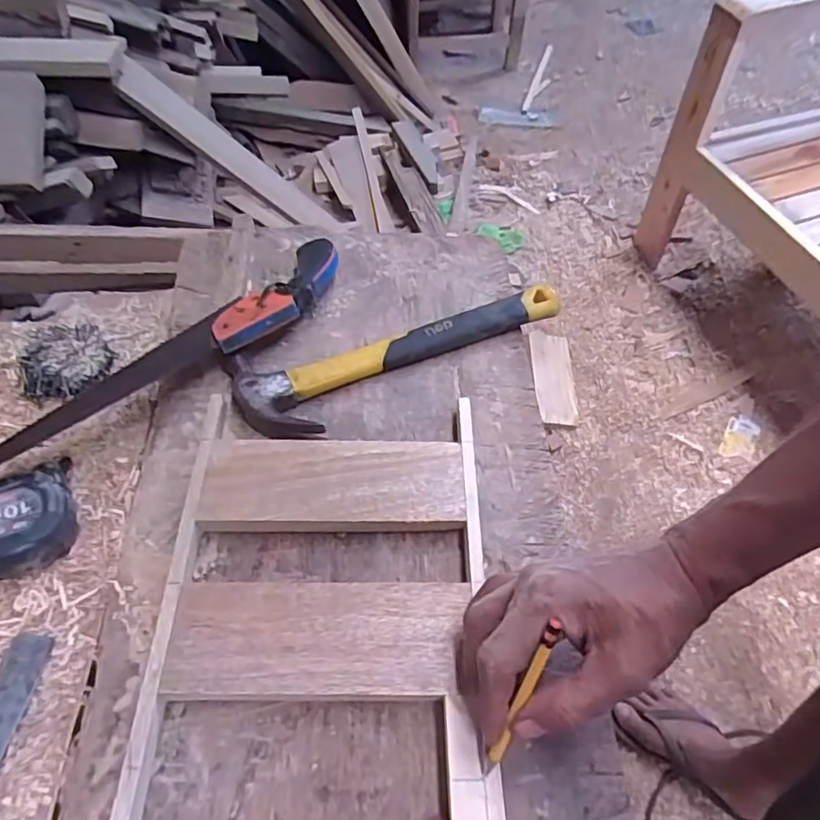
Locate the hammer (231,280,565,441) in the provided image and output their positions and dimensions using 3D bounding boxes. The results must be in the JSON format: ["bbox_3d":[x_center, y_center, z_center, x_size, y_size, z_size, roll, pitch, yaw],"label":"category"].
[{"bbox_3d":[-0.005,-0.067,0.562,0.326,0.032,0.105,-26,60,-21],"label":"hammer"}]

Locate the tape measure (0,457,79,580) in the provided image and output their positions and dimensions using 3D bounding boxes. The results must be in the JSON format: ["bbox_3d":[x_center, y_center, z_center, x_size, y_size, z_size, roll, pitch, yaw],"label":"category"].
[{"bbox_3d":[-0.305,0.084,0.454,0.077,0.041,0.082,-25,57,-14],"label":"tape measure"}]

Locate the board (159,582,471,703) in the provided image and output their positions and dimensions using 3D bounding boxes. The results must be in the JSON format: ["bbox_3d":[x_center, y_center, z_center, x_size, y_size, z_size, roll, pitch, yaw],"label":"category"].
[{"bbox_3d":[-0.062,0.160,0.403,0.190,0.025,0.075,2,53,-3],"label":"board"}]

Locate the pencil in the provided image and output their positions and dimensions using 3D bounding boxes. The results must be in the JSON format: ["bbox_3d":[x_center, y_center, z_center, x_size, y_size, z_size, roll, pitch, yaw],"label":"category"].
[{"bbox_3d":[0.063,0.168,0.331,0.006,0.108,0.009,22,15,12],"label":"pencil"}]

